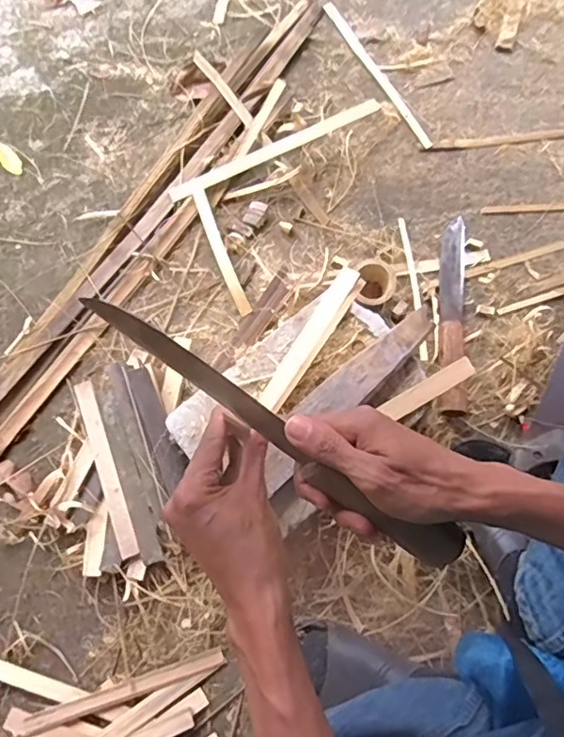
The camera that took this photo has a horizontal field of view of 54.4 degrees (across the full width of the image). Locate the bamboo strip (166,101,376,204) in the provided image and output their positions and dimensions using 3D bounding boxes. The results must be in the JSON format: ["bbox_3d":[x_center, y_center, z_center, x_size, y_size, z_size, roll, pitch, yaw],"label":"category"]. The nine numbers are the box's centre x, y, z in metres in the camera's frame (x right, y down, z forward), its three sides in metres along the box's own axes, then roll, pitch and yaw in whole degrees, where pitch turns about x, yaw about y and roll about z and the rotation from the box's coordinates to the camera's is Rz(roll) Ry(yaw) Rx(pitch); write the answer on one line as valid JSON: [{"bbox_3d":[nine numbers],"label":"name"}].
[{"bbox_3d":[-0.010,-0.340,0.846,0.348,0.010,0.018,-26,101,-5],"label":"bamboo strip"}]

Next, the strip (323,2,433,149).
[{"bbox_3d":[0.157,-0.502,0.923,0.022,0.012,0.340,-25,74,-8],"label":"strip"}]

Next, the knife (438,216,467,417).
[{"bbox_3d":[0.243,-0.086,0.776,0.038,0.035,0.316,7,73,2],"label":"knife"}]

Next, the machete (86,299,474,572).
[{"bbox_3d":[0.000,0.041,0.370,0.298,0.022,0.029,37,75,-5],"label":"machete"}]

